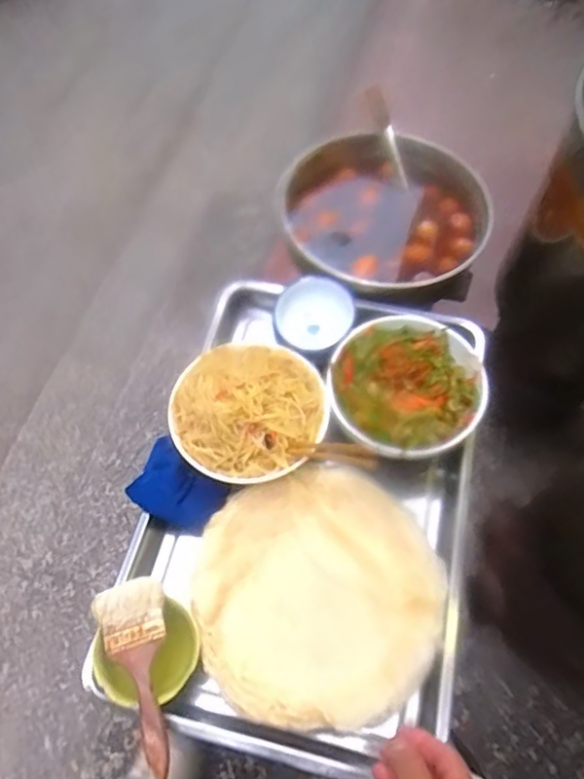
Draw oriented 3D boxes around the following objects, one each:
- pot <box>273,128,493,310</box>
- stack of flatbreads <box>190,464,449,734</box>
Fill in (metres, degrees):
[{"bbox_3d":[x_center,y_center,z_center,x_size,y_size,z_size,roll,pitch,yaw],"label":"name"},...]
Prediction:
[{"bbox_3d":[0.153,-0.266,0.957,0.332,0.119,0.331,0,63,-1],"label":"pot"},{"bbox_3d":[0.030,0.238,0.677,0.283,0.040,0.277,-17,64,-9],"label":"stack of flatbreads"}]

